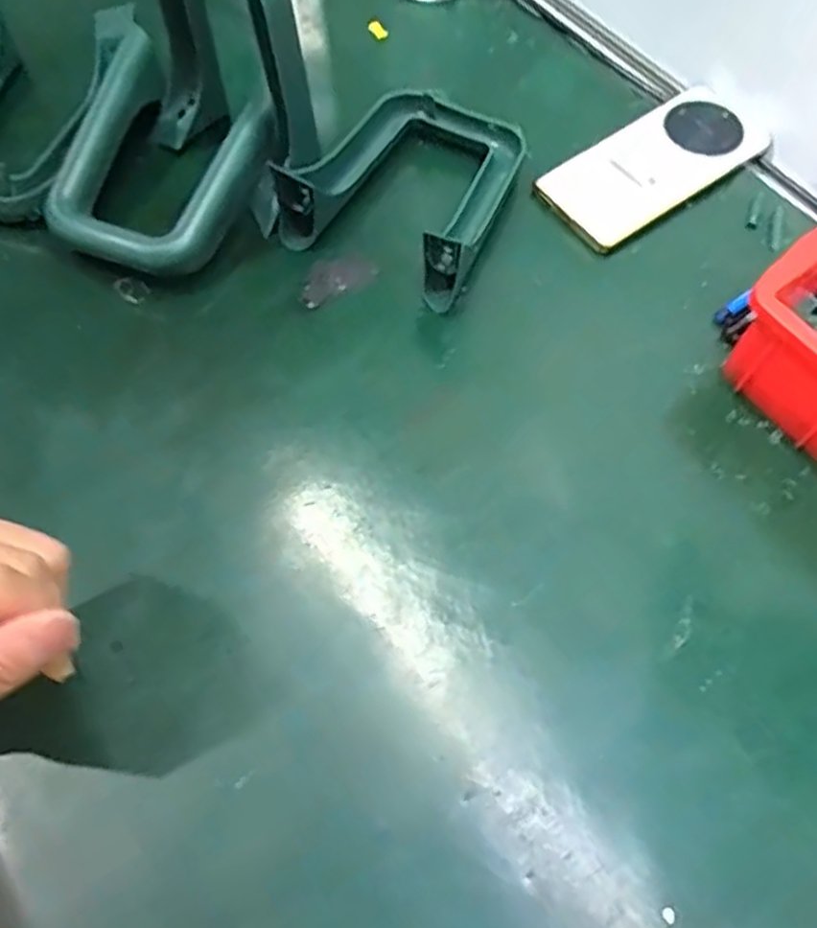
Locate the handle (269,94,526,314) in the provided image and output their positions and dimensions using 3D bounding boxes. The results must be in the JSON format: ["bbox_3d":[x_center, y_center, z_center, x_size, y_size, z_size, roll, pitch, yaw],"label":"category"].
[{"bbox_3d":[0.002,-0.193,0.480,0.126,0.048,0.158,23,65,9],"label":"handle"}]

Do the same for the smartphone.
[{"bbox_3d":[0.171,-0.209,0.507,0.164,0.017,0.073,-34,70,-17],"label":"smartphone"}]

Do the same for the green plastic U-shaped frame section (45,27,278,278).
[{"bbox_3d":[-0.158,-0.192,0.470,0.118,0.055,0.149,20,65,7],"label":"green plastic U-shaped frame section"}]

